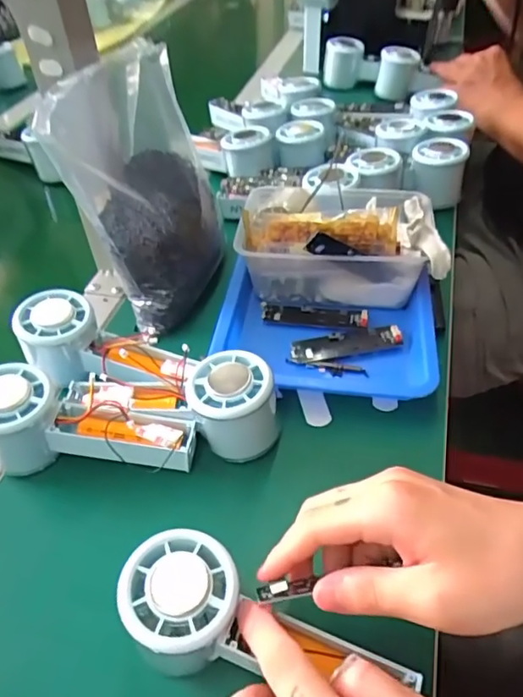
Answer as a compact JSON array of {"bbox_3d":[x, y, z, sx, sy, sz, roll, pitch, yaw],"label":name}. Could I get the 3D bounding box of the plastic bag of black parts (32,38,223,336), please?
[{"bbox_3d":[-0.098,-0.136,0.450,0.108,0.184,0.145,-7,45,-3],"label":"plastic bag of black parts"}]

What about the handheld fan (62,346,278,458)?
[{"bbox_3d":[-0.060,0.039,0.376,0.138,0.059,0.063,4,45,8],"label":"handheld fan"}]

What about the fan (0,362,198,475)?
[{"bbox_3d":[-0.123,0.059,0.368,0.150,0.052,0.054,11,45,-4],"label":"fan"}]

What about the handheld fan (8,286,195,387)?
[{"bbox_3d":[-0.120,0.003,0.415,0.140,0.048,0.058,18,47,2],"label":"handheld fan"}]

